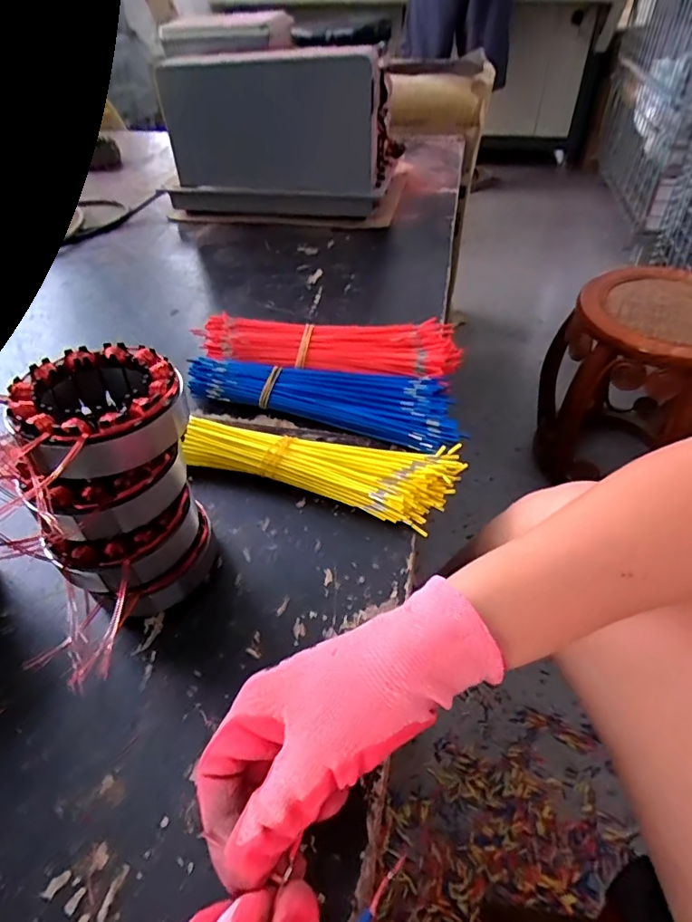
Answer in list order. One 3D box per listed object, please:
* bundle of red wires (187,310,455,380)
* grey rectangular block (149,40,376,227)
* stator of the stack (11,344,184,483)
[{"bbox_3d":[-0.018,-0.117,0.539,0.263,0.035,0.083,5,46,9],"label":"bundle of red wires"},{"bbox_3d":[-0.112,-0.439,0.744,0.329,0.206,0.049,0,46,5],"label":"grey rectangular block"},{"bbox_3d":[-0.133,-0.032,0.286,0.081,0.033,0.083,-1,45,1],"label":"stator of the stack"}]

